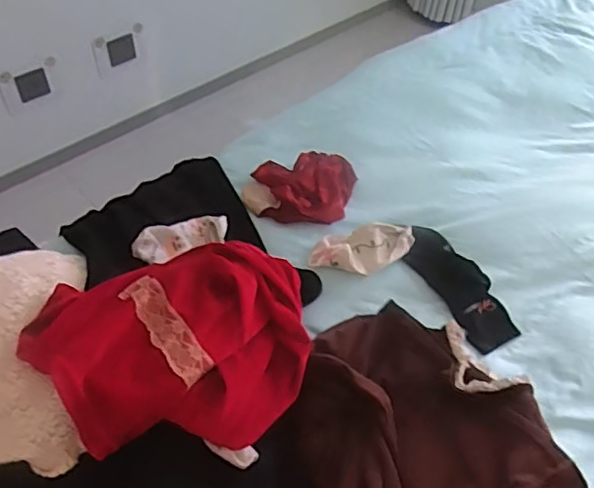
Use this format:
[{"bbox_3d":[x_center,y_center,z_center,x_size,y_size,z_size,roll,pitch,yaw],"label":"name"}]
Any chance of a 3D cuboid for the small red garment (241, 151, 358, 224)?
[{"bbox_3d":[0.007,-0.092,0.940,0.175,0.030,0.134,-5,52,-7],"label":"small red garment"}]

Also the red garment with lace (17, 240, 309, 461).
[{"bbox_3d":[-0.136,0.119,0.698,0.331,0.067,0.257,-19,55,-17],"label":"red garment with lace"}]

